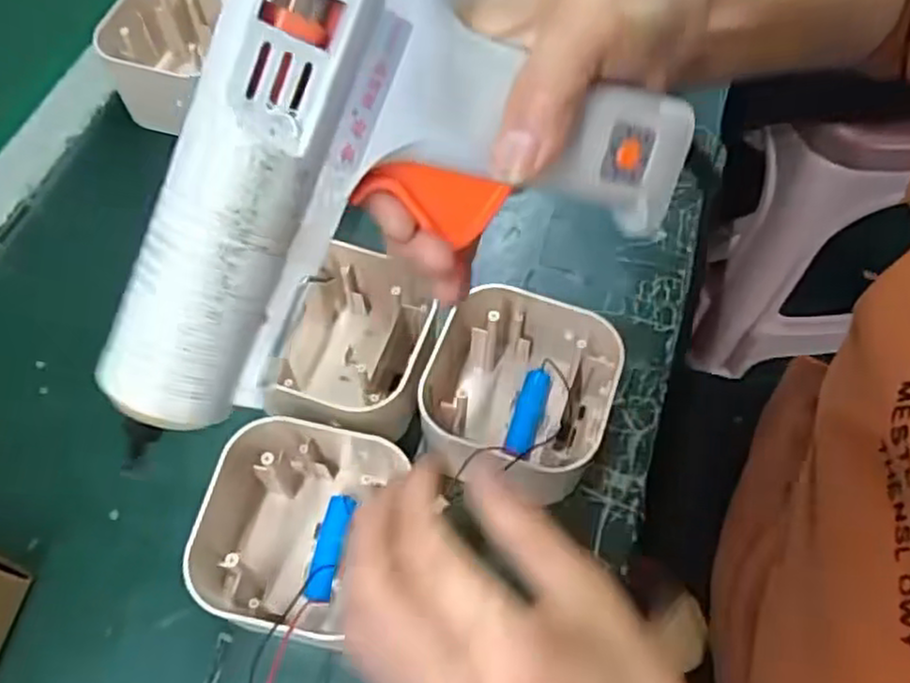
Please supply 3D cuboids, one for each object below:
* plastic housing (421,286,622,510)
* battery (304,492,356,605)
[{"bbox_3d":[0.034,0.027,0.382,0.090,0.055,0.094,24,63,11],"label":"plastic housing"},{"bbox_3d":[-0.061,0.100,0.361,0.016,0.018,0.051,11,61,4],"label":"battery"}]

